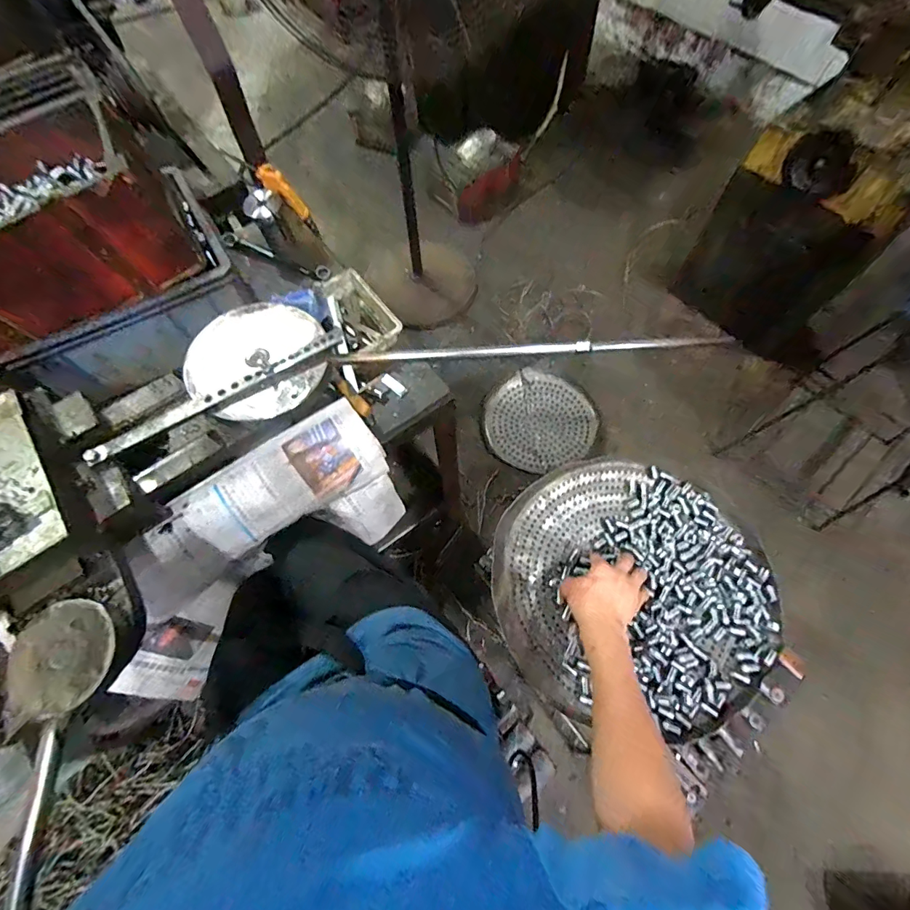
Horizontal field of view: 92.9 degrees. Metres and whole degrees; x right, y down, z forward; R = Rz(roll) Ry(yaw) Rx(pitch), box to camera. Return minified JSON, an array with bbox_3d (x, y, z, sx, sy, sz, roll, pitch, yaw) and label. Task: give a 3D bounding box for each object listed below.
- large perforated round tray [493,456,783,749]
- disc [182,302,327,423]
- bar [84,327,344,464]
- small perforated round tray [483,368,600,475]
[{"bbox_3d":[0.247,0.185,0.619,0.374,0.028,0.360,-1,65,2],"label":"large perforated round tray"},{"bbox_3d":[-0.265,-0.133,0.579,0.177,0.025,0.181,-1,65,2],"label":"disc"},{"bbox_3d":[-0.294,-0.082,0.546,0.330,0.015,0.025,-30,68,-11],"label":"bar"},{"bbox_3d":[0.287,-0.115,1.471,0.359,0.047,0.345,-1,65,2],"label":"small perforated round tray"}]

